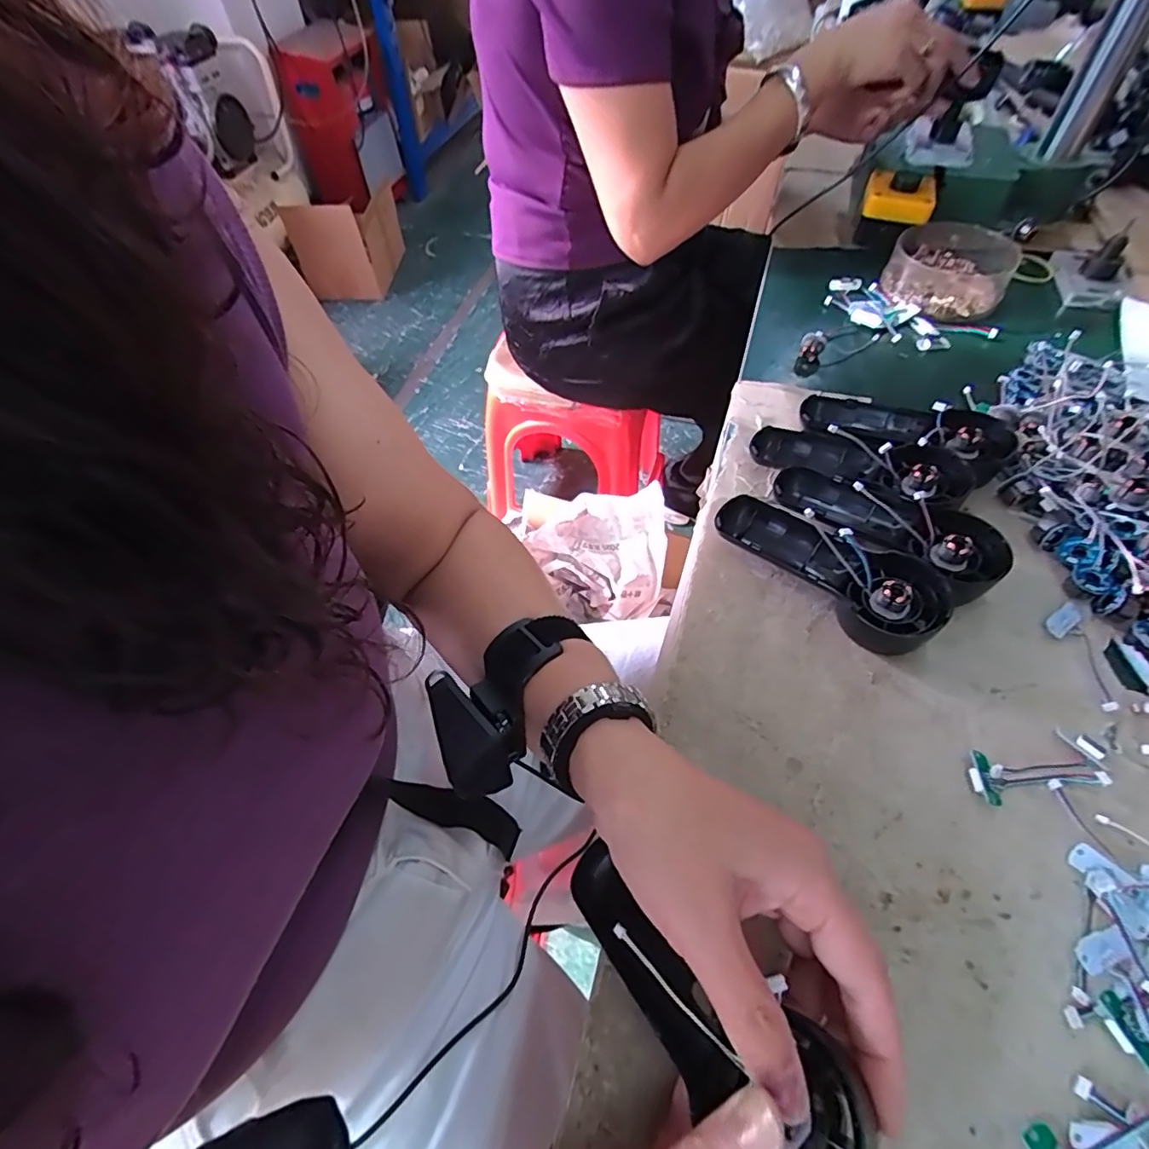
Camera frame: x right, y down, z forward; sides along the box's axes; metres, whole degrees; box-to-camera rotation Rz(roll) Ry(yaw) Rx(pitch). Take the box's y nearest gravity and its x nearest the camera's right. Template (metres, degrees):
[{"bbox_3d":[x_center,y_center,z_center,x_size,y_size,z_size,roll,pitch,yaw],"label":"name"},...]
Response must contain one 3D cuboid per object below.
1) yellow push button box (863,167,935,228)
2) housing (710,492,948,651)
[{"bbox_3d":[0.359,-0.418,0.623,0.066,0.025,0.075,18,57,12],"label":"yellow push button box"},{"bbox_3d":[0.167,-0.007,0.377,0.147,0.035,0.052,36,64,25],"label":"housing"}]

